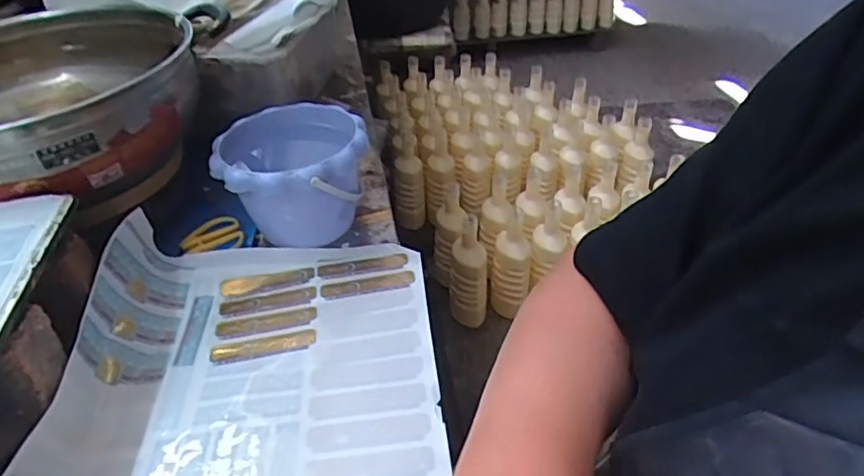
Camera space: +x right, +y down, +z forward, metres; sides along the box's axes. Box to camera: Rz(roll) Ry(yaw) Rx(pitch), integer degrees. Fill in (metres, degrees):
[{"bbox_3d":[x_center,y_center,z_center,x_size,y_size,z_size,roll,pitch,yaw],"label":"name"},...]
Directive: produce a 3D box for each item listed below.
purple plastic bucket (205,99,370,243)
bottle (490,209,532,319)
[{"bbox_3d":[-0.143,-0.061,0.629,0.149,0.120,0.154,-1,38,1],"label":"purple plastic bucket"},{"bbox_3d":[0.171,0.067,1.245,0.078,0.222,0.104,-4,38,-4],"label":"bottle"}]

